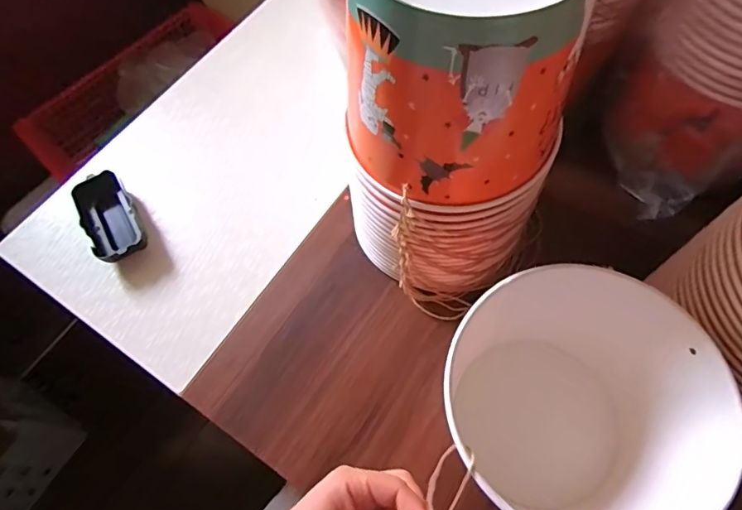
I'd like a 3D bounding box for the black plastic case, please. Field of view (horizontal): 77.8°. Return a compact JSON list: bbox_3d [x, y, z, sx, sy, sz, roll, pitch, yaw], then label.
[{"bbox_3d":[-0.271,-0.037,0.482,0.052,0.029,0.105,-31,65,-13],"label":"black plastic case"}]

